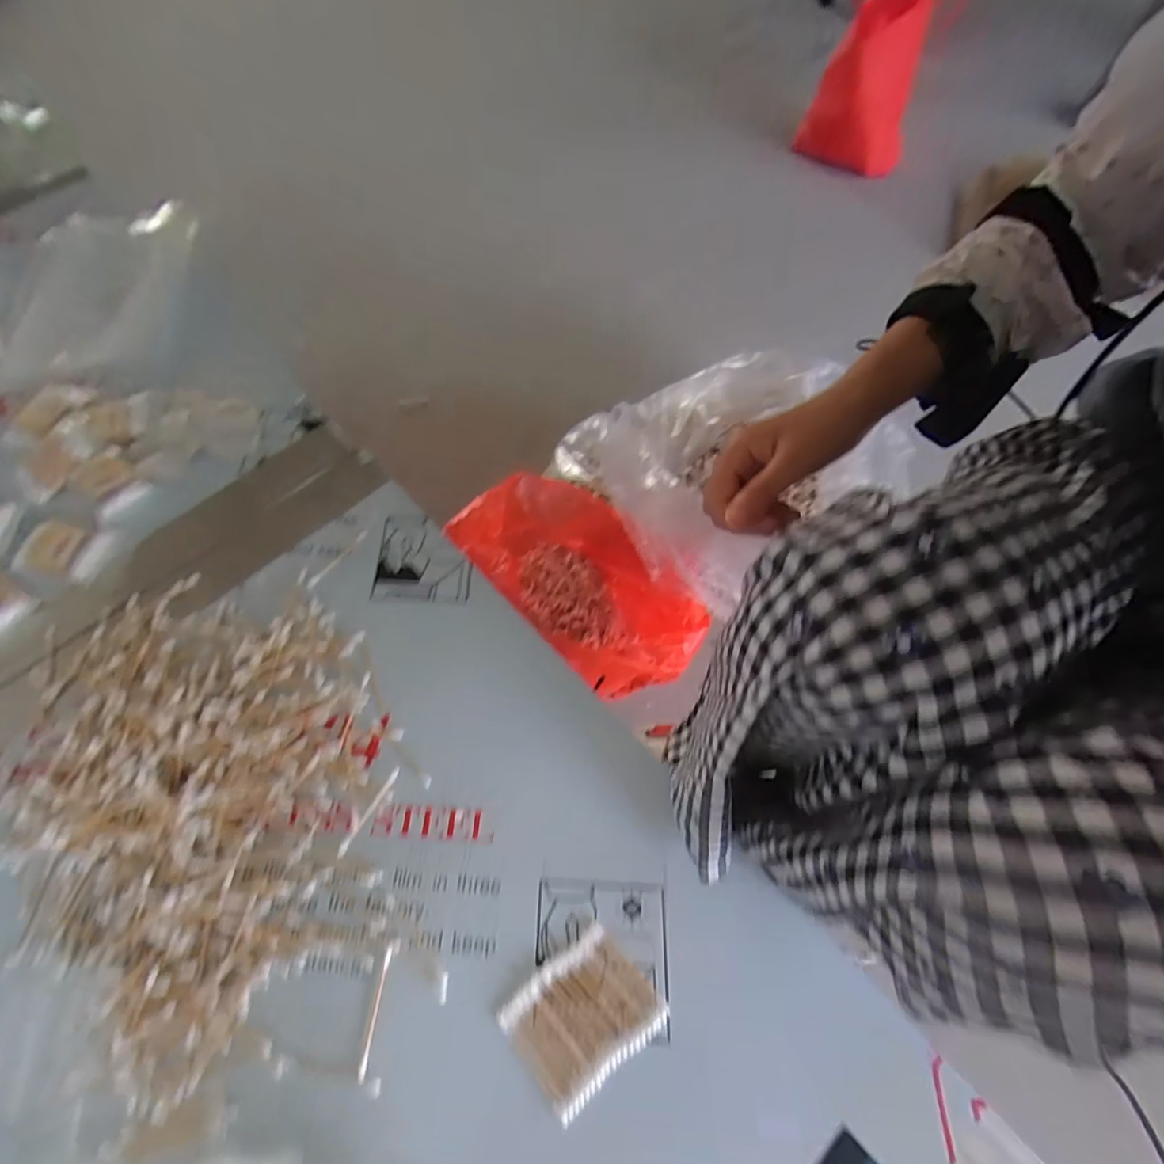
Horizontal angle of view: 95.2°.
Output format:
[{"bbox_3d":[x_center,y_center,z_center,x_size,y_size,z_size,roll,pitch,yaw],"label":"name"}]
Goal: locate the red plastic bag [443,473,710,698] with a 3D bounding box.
[{"bbox_3d":[-0.010,-0.005,0.799,0.253,0.265,0.385,-34,67,-11],"label":"red plastic bag"}]

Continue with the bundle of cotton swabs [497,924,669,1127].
[{"bbox_3d":[0.001,0.292,0.359,0.091,0.004,0.072,-34,67,-15],"label":"bundle of cotton swabs"}]

